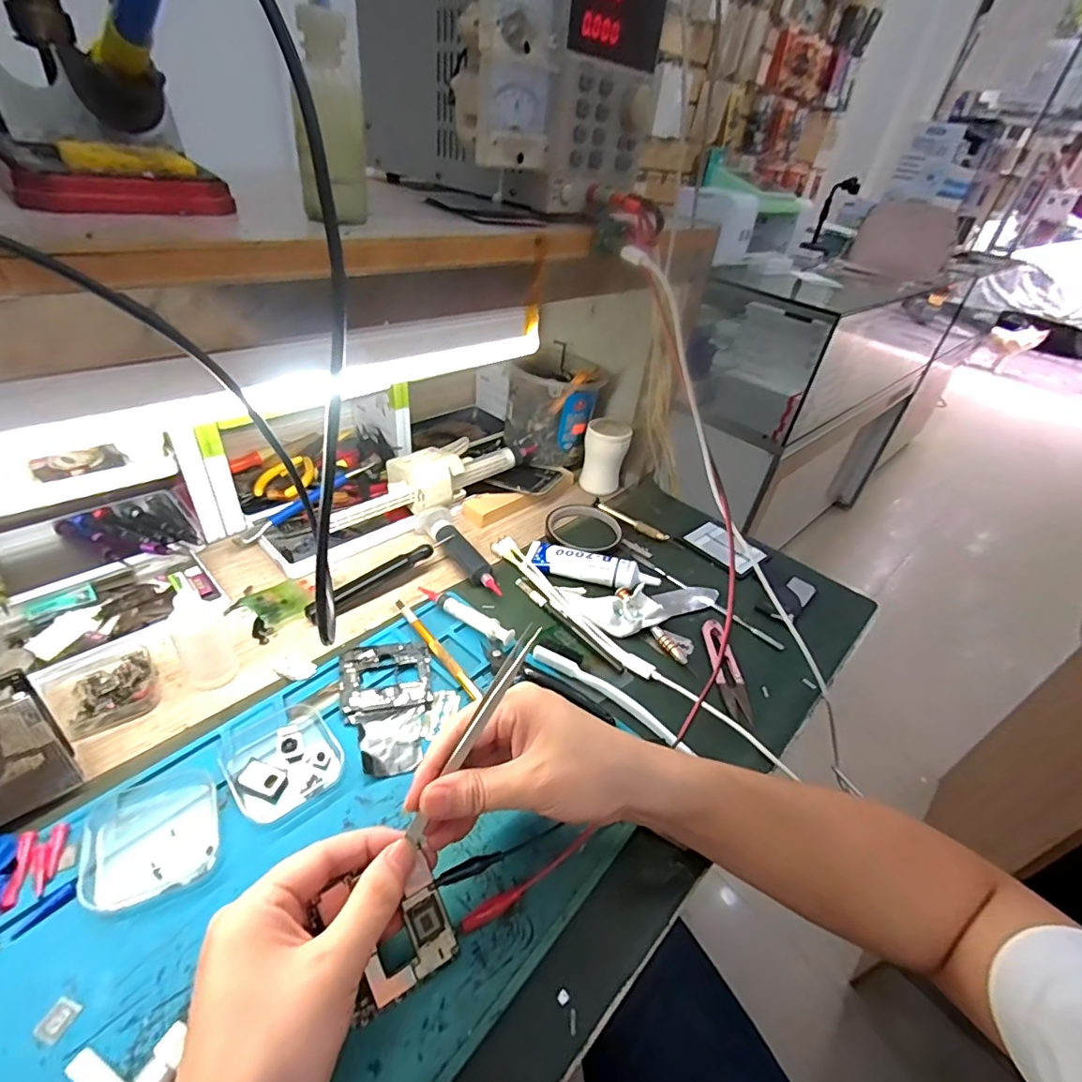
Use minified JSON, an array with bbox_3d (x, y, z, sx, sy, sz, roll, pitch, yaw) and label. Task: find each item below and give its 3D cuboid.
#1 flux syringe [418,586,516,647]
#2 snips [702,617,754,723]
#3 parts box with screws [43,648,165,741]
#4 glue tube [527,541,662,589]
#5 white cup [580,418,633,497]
[{"bbox_3d":[-0.066,0.065,0.471,0.103,0.020,0.015,29,43,25],"label":"flux syringe"},{"bbox_3d":[0.160,0.109,0.462,0.025,0.009,0.099,3,38,-6],"label":"snips"},{"bbox_3d":[-0.312,0.105,0.383,0.062,0.022,0.058,-24,48,-35],"label":"parts box with screws"},{"bbox_3d":[0.052,0.021,0.539,0.130,0.024,0.042,12,38,5],"label":"glue tube"},{"bbox_3d":[0.078,-0.102,0.665,0.054,0.079,0.045,14,38,8],"label":"white cup"}]

